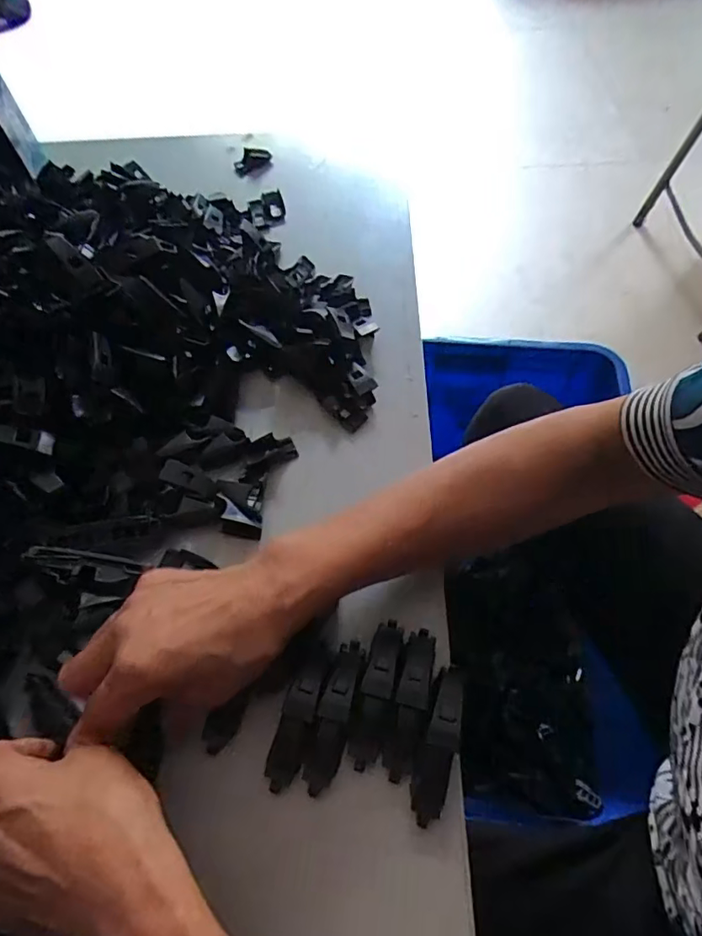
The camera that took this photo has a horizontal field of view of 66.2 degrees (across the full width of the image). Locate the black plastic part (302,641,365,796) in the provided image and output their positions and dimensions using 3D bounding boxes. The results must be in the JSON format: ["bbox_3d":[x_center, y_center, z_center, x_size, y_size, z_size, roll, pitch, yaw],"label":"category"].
[{"bbox_3d":[-0.010,0.138,0.305,0.019,0.015,0.081,11,61,8],"label":"black plastic part"}]

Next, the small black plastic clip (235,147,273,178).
[{"bbox_3d":[-0.107,-0.333,0.585,0.040,0.018,0.019,-17,61,-8],"label":"small black plastic clip"}]

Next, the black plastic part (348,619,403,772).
[{"bbox_3d":[0.015,0.127,0.311,0.020,0.017,0.081,11,61,8],"label":"black plastic part"}]

